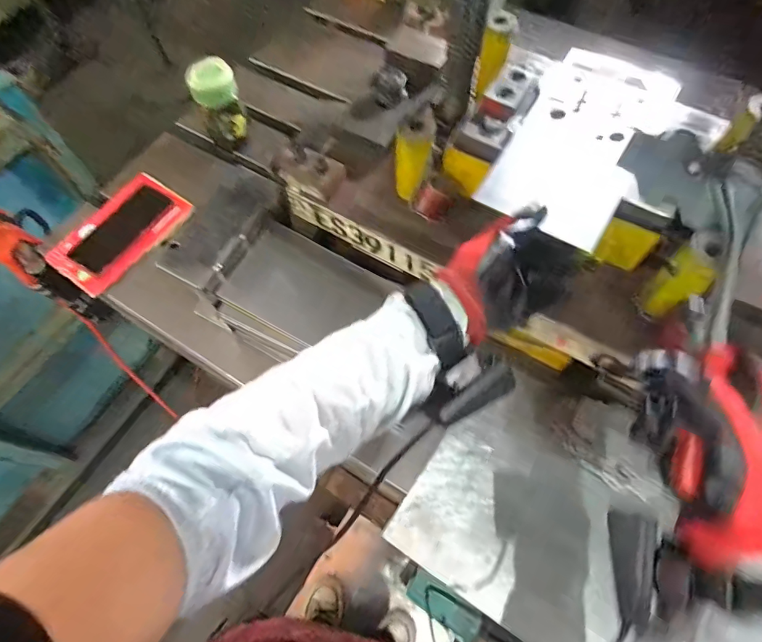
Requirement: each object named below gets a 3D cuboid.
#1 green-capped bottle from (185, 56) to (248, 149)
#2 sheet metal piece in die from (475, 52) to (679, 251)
[{"bbox_3d":[-0.250,-0.338,0.710,0.068,0.106,0.062,-23,65,-10],"label":"green-capped bottle"},{"bbox_3d":[0.213,-0.195,0.481,0.126,0.011,0.261,29,71,13],"label":"sheet metal piece in die"}]

